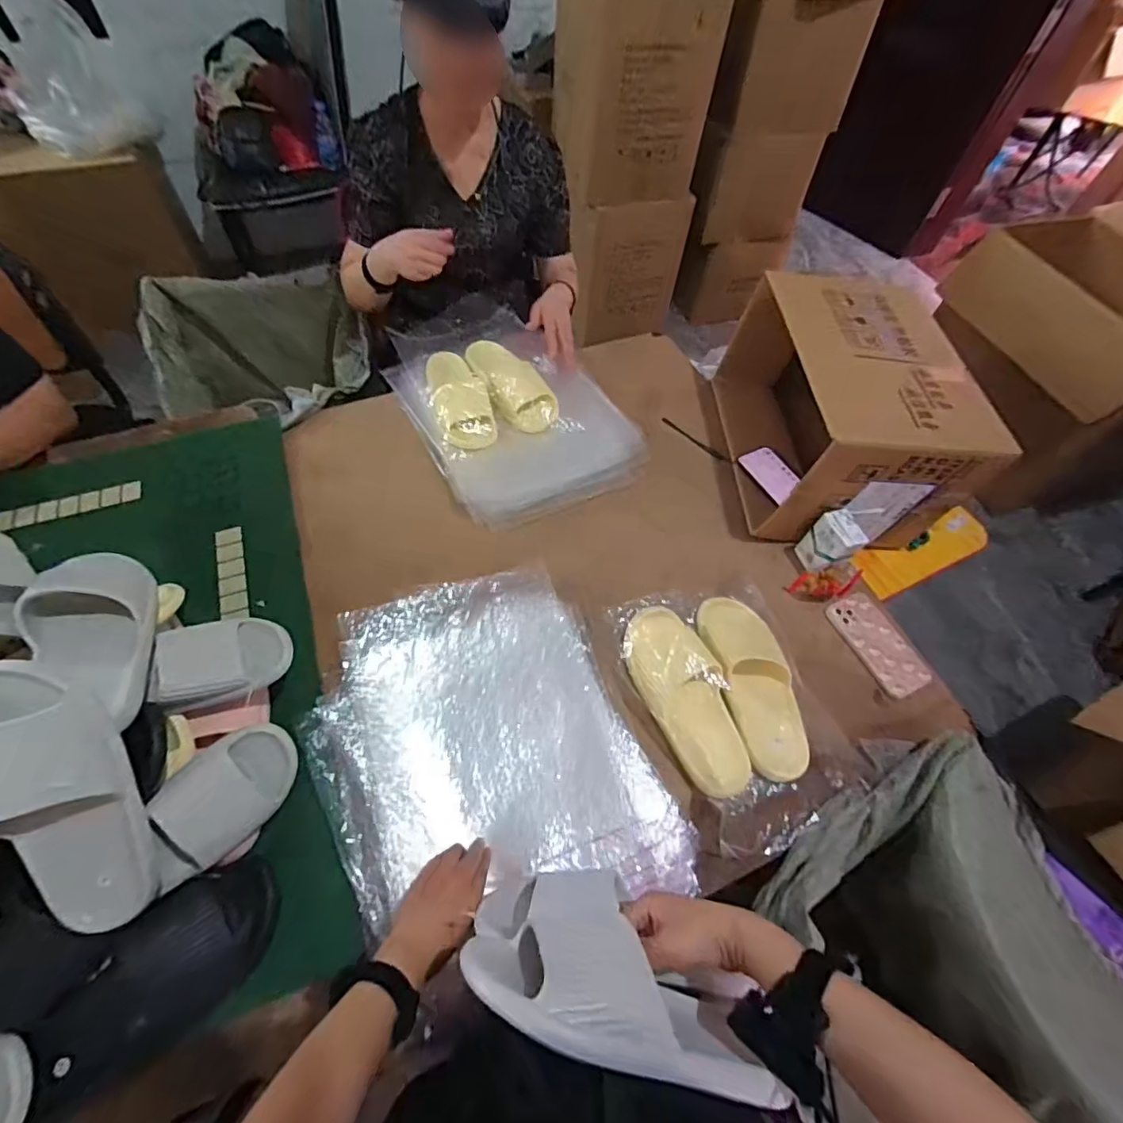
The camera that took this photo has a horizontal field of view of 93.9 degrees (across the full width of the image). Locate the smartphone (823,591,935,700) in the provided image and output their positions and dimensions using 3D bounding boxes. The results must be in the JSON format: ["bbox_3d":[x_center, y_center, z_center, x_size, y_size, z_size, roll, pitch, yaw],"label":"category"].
[{"bbox_3d":[0.486,0.122,0.803,0.082,0.013,0.161,-21,63,-16],"label":"smartphone"}]

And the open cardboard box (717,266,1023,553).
[{"bbox_3d":[0.461,-0.271,0.893,0.282,0.235,0.423,-1,59,-5],"label":"open cardboard box"}]

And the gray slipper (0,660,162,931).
[{"bbox_3d":[-0.466,0.222,0.490,0.103,0.064,0.267,-20,101,-16],"label":"gray slipper"}]

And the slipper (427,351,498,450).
[{"bbox_3d":[-0.191,-0.308,0.966,0.096,0.043,0.249,-16,61,-14],"label":"slipper"}]

